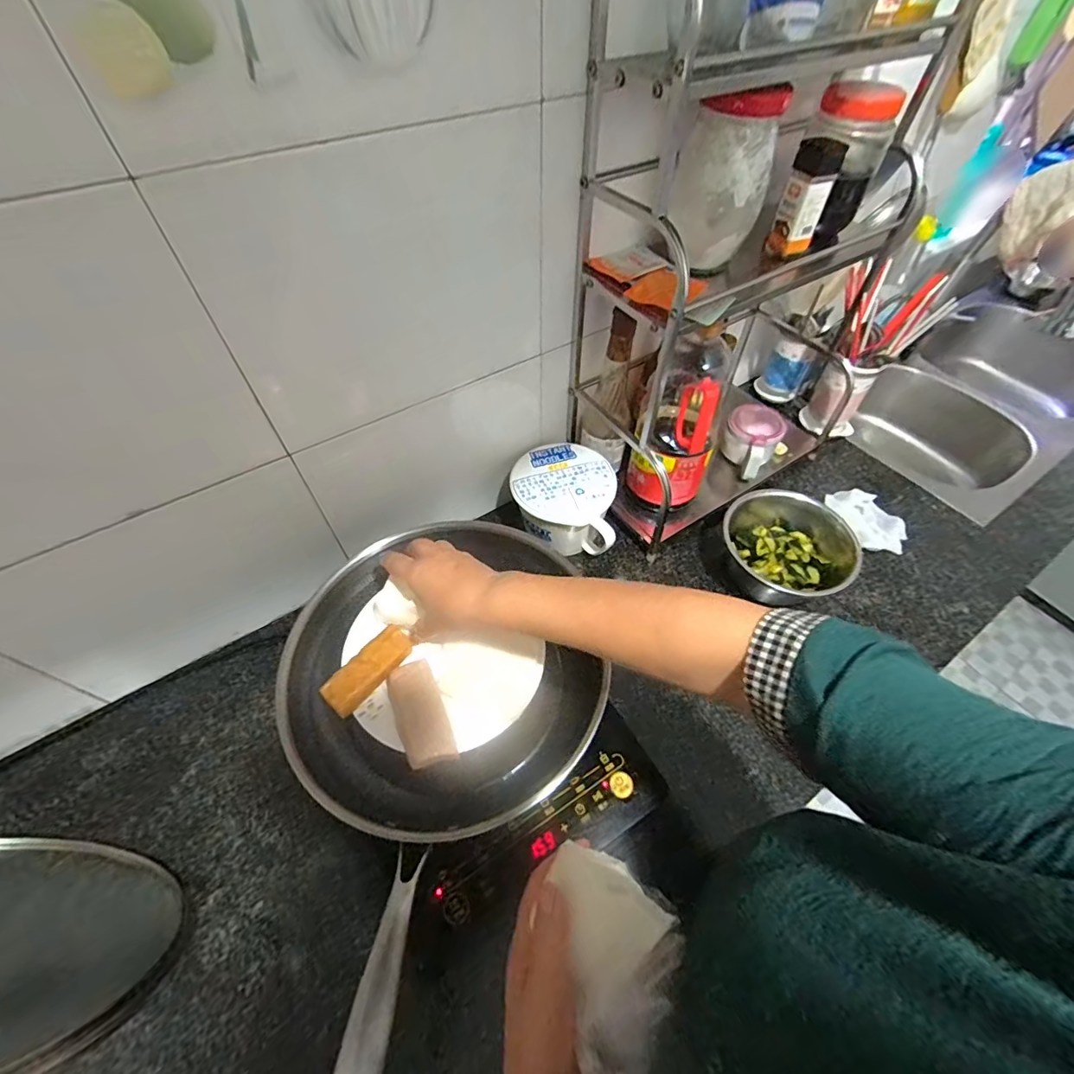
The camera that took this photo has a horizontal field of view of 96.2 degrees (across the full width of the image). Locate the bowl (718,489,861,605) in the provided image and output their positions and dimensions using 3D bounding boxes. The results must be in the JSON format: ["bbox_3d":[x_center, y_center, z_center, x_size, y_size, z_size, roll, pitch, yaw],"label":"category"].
[{"bbox_3d":[0.348,0.018,0.691,0.166,0.106,0.175,0,53,0],"label":"bowl"}]

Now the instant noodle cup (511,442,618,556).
[{"bbox_3d":[0.039,-0.053,0.725,0.144,0.100,0.151,0,53,0],"label":"instant noodle cup"}]

